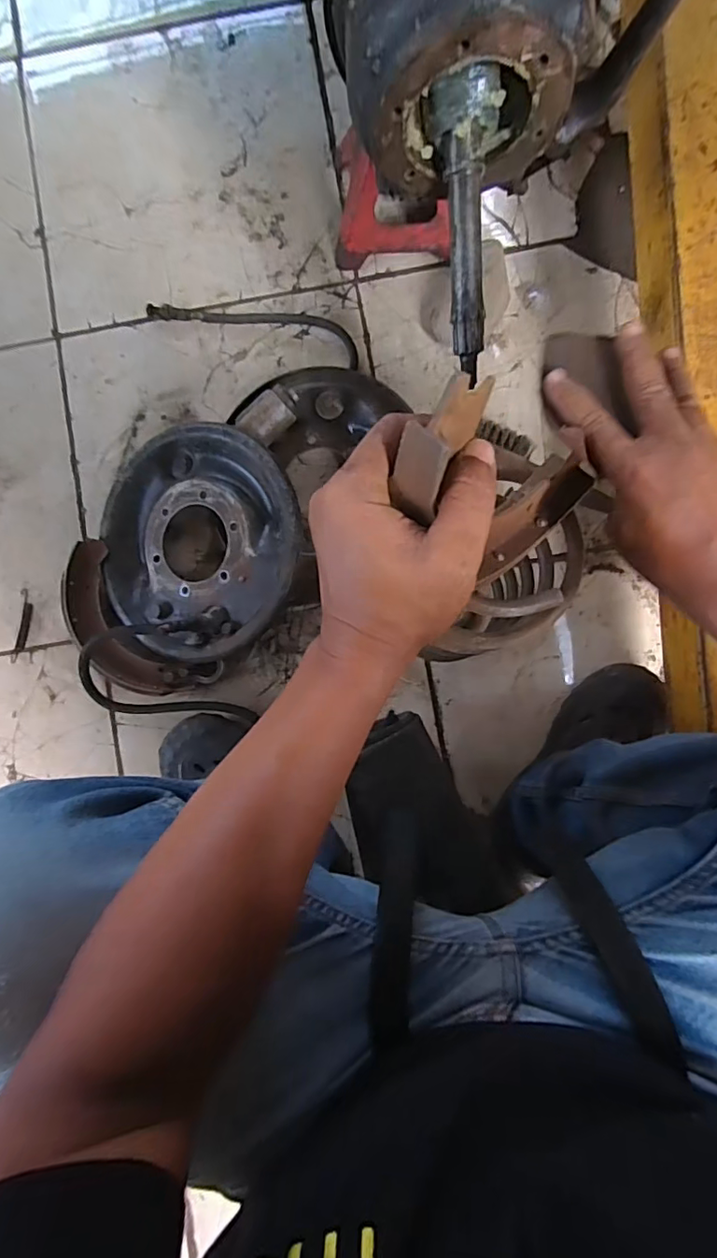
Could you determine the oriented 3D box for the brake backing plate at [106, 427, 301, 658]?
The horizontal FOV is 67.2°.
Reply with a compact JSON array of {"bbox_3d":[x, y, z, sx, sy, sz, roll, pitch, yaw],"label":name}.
[{"bbox_3d":[-0.196,-0.101,0.649,0.274,0.029,0.268,0,90,19],"label":"brake backing plate"}]

